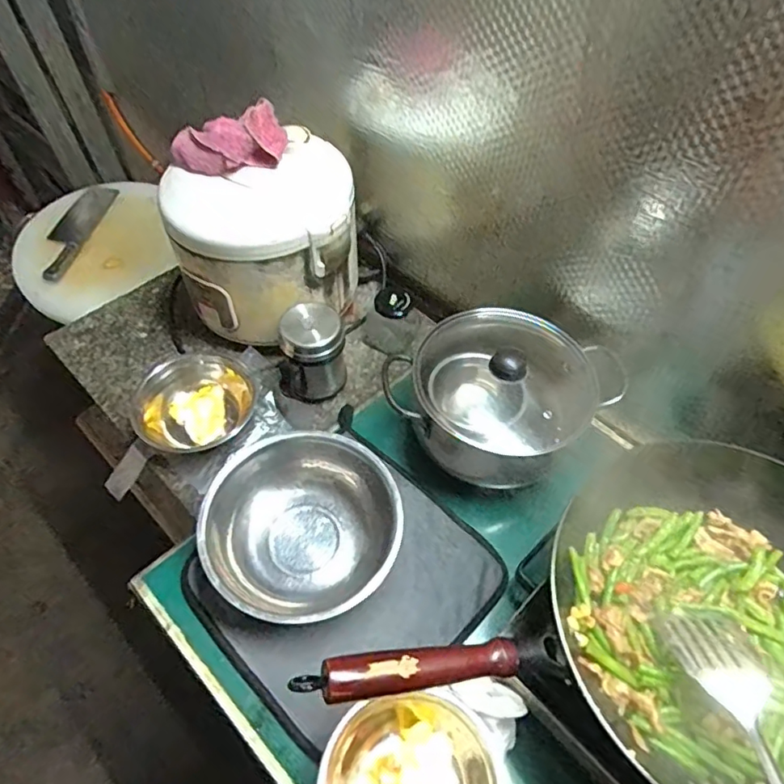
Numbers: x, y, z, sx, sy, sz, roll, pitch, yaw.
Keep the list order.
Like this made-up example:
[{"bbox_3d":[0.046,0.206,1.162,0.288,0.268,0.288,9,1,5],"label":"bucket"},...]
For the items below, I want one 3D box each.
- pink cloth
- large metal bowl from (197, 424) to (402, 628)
[{"bbox_3d":[-0.216,-0.311,0.718,0.159,0.063,0.064,-2,53,16],"label":"pink cloth"},{"bbox_3d":[-0.099,0.157,0.639,0.205,0.080,0.197,1,54,-2],"label":"large metal bowl"}]

